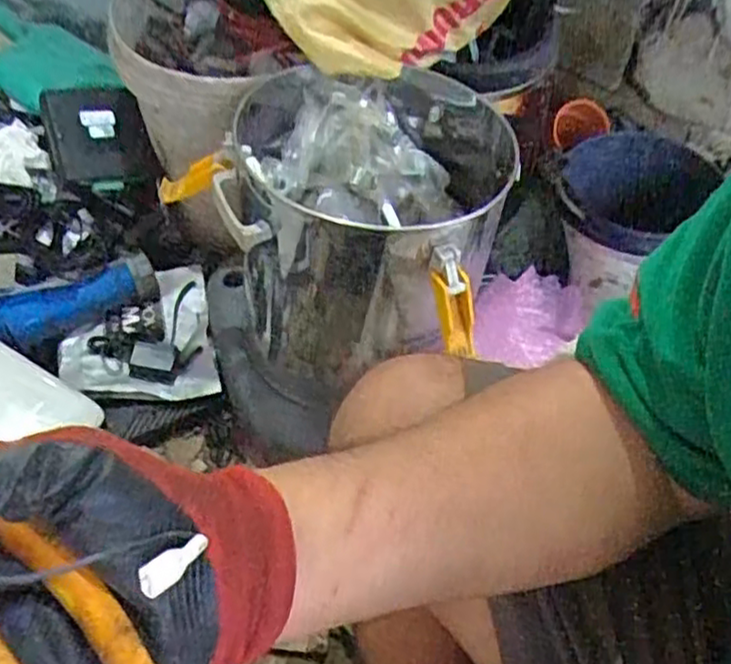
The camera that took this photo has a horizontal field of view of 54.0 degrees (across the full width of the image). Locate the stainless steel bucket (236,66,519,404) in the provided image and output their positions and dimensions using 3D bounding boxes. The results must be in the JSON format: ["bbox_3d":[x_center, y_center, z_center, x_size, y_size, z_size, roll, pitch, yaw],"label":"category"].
[{"bbox_3d":[0.001,-0.115,0.849,0.283,0.300,0.310,3,50,-3],"label":"stainless steel bucket"}]

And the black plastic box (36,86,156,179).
[{"bbox_3d":[-0.367,-0.272,0.989,0.143,0.120,0.030,-4,15,-4],"label":"black plastic box"}]

